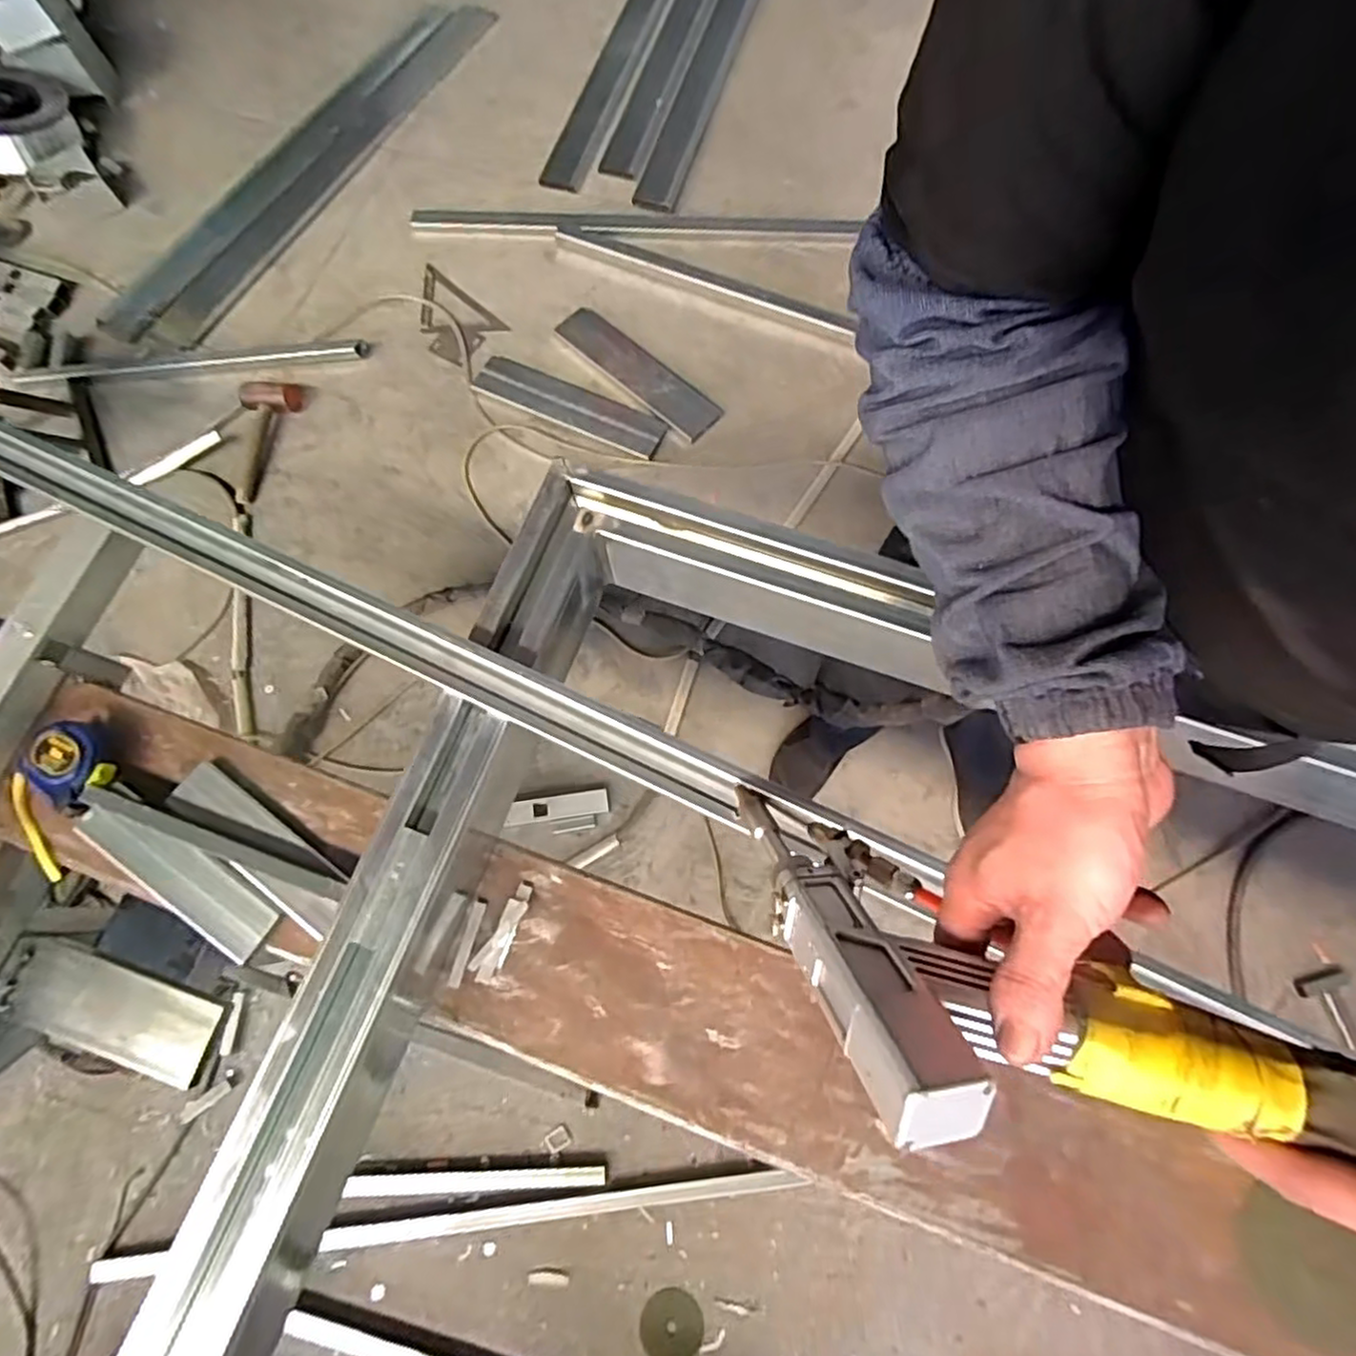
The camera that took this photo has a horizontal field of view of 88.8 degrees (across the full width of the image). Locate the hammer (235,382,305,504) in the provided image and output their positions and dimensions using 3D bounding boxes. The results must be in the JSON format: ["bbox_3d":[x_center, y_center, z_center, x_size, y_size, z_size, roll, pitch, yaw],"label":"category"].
[{"bbox_3d":[-0.895,-0.525,1.505,0.131,0.050,0.290,-6,72,-1],"label":"hammer"}]

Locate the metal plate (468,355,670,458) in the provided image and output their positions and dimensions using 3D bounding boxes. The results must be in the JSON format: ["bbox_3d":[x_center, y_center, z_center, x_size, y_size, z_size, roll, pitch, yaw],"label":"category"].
[{"bbox_3d":[-0.241,-0.610,1.537,0.444,0.021,0.101,24,74,9],"label":"metal plate"}]

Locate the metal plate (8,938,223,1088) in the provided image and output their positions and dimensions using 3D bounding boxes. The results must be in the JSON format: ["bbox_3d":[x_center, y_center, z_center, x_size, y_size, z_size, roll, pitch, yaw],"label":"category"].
[{"bbox_3d":[-0.577,0.345,0.712,0.206,0.023,0.081,19,72,0],"label":"metal plate"}]

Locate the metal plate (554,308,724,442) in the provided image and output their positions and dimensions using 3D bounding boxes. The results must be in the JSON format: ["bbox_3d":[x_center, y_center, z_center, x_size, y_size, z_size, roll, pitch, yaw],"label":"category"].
[{"bbox_3d":[-0.098,-0.698,1.568,0.099,0.013,0.462,-42,70,-10],"label":"metal plate"}]

